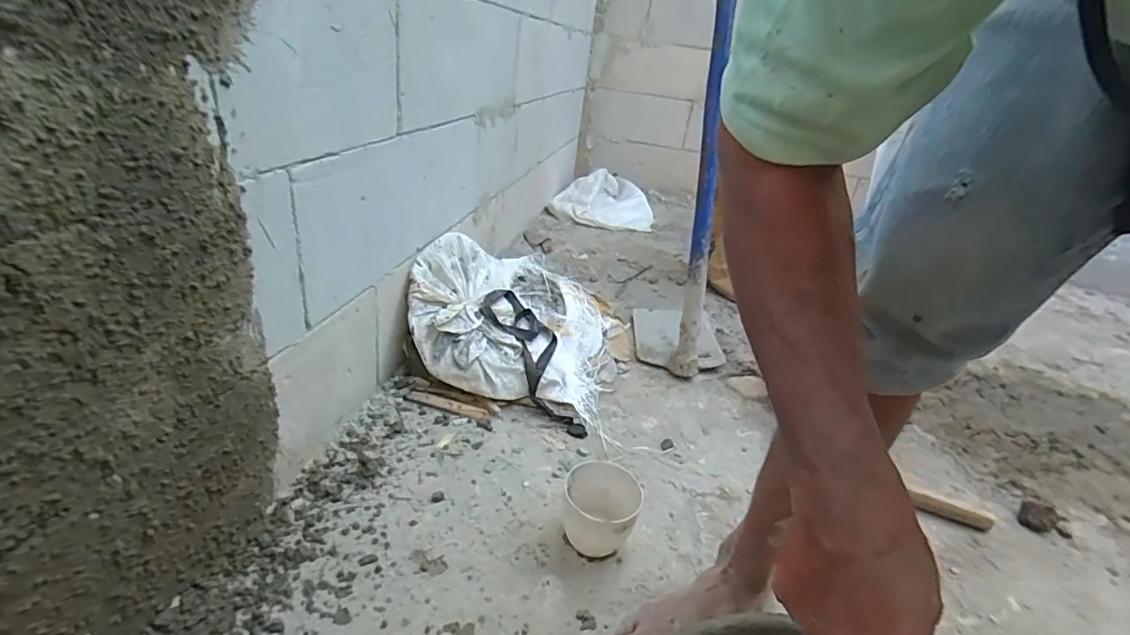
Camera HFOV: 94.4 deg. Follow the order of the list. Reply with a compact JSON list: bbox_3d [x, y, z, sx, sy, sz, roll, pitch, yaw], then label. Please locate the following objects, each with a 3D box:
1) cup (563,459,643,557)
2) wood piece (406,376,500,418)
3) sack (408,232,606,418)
[{"bbox_3d":[0.043,0.242,0.651,0.091,0.088,0.083,7,27,-4],"label":"cup"},{"bbox_3d":[-0.197,0.138,0.882,0.170,0.018,0.042,16,28,14],"label":"wood piece"},{"bbox_3d":[-0.089,-0.021,1.012,0.334,0.201,0.421,11,27,3],"label":"sack"}]

